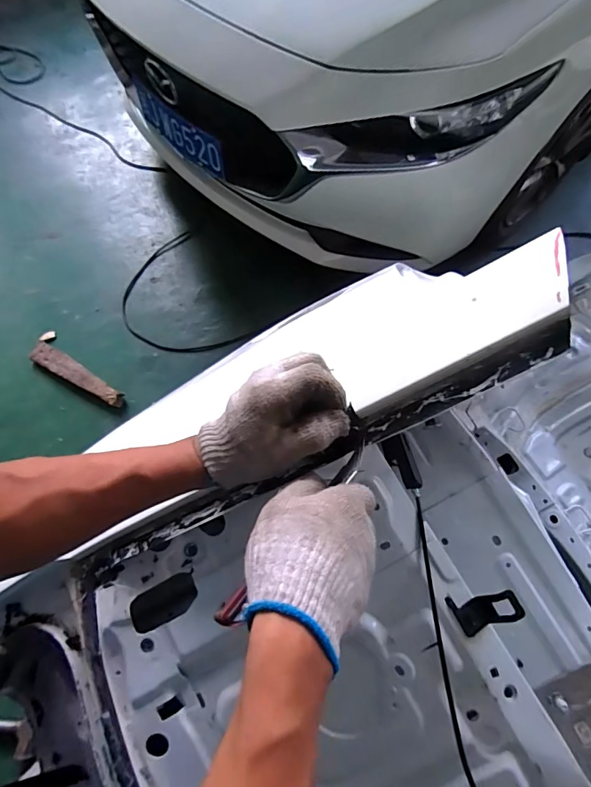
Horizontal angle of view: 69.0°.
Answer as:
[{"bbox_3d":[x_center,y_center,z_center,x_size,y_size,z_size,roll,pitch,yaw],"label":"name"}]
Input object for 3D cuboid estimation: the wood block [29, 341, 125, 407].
[{"bbox_3d":[-0.747,-0.065,1.462,0.408,0.030,0.076,30,70,14],"label":"wood block"}]

